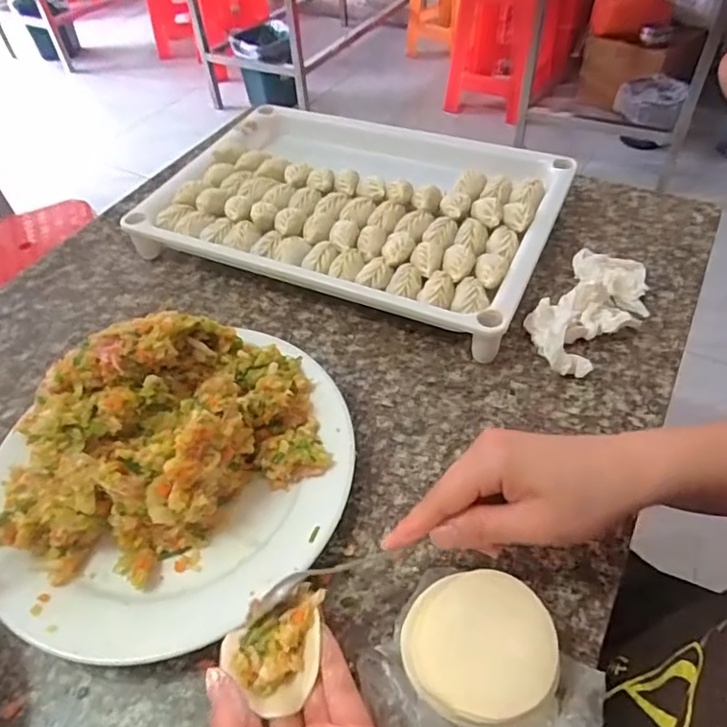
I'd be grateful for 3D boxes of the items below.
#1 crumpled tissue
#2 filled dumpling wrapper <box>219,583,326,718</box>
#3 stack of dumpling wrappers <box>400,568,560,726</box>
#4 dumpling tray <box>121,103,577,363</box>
[{"bbox_3d":[0.191,-0.052,0.468,0.072,0.039,0.150,27,57,25],"label":"crumpled tissue"},{"bbox_3d":[-0.042,0.147,0.288,0.057,0.022,0.047,-24,52,-16],"label":"filled dumpling wrapper"},{"bbox_3d":[0.059,0.152,0.299,0.074,0.047,0.069,10,51,13],"label":"stack of dumpling wrappers"},{"bbox_3d":[-0.011,-0.151,0.562,0.372,0.054,0.256,18,53,19],"label":"dumpling tray"}]

